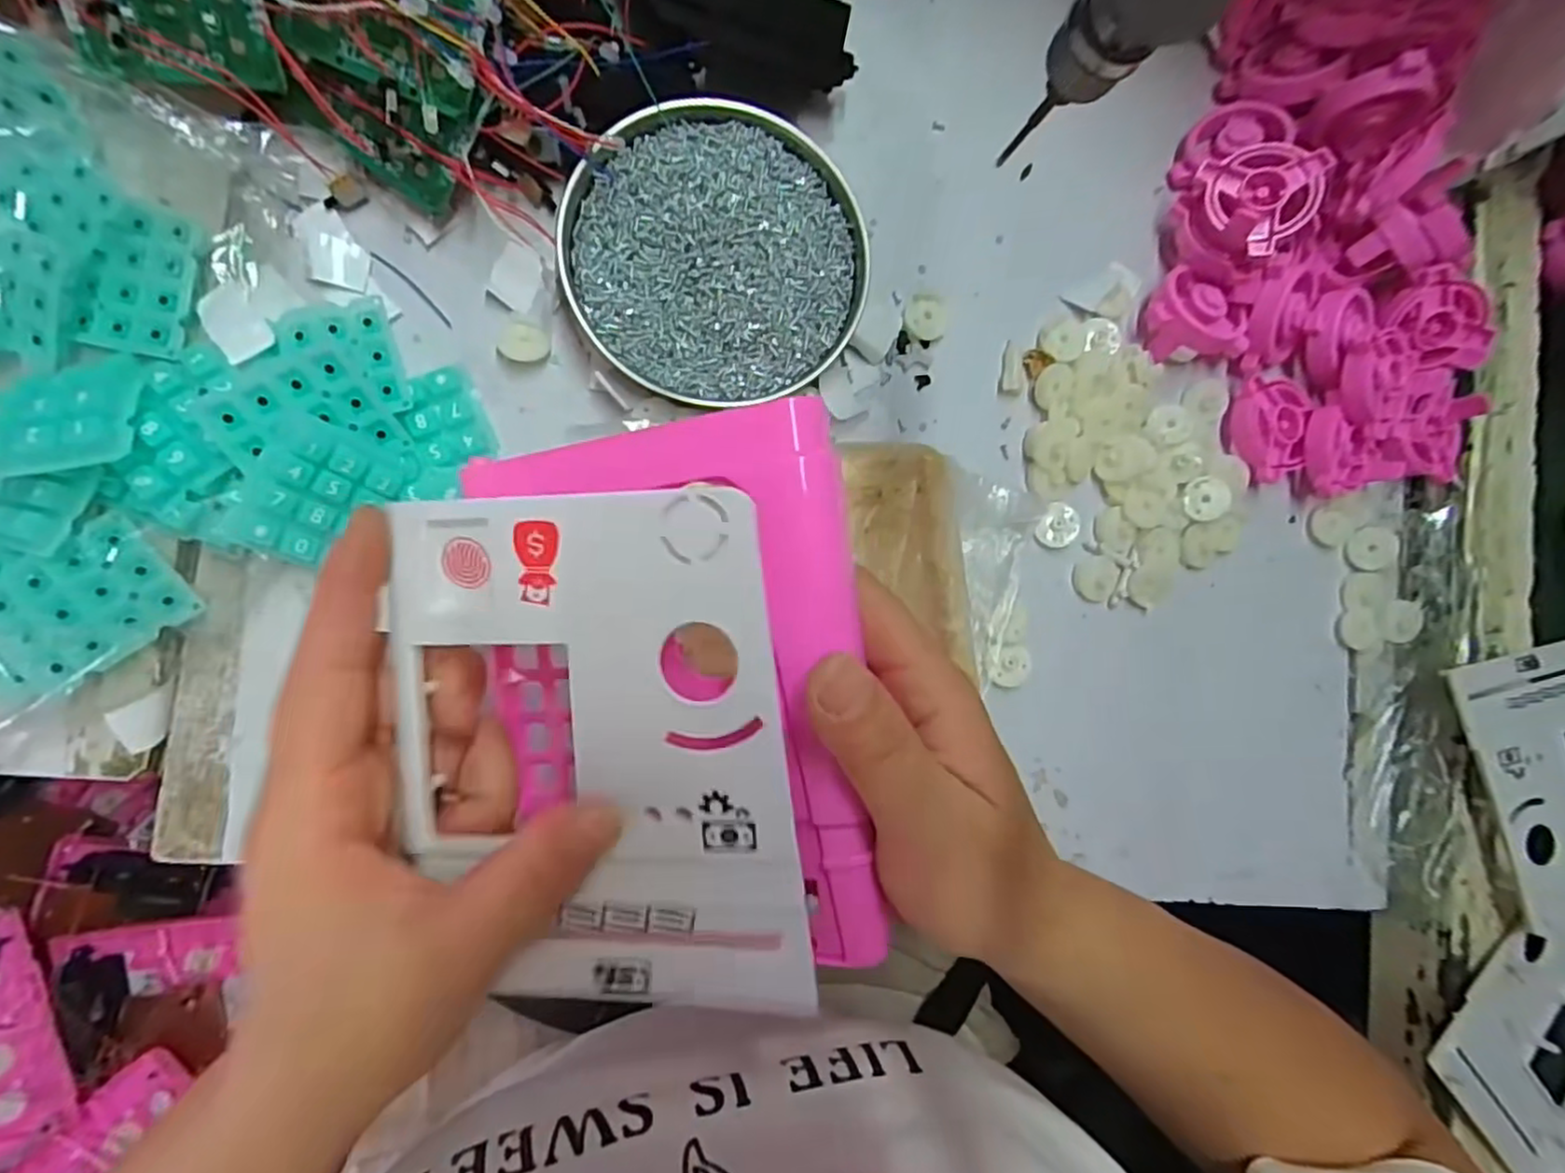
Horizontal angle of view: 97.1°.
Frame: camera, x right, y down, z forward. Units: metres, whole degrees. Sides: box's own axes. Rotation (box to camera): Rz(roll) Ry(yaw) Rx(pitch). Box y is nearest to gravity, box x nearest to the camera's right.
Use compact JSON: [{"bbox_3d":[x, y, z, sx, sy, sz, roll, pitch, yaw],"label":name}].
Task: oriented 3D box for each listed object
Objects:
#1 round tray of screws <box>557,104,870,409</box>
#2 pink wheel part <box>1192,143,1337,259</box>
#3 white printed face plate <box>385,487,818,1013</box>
[{"bbox_3d":[-0.029,-0.153,0.323,0.133,0.024,0.131,0,88,-9],"label":"round tray of screws"},{"bbox_3d":[0.235,-0.190,0.334,0.054,0.014,0.055,-3,79,13],"label":"pink wheel part"},{"bbox_3d":[-0.051,0.046,0.191,0.108,0.008,0.139,-3,95,9],"label":"white printed face plate"}]

